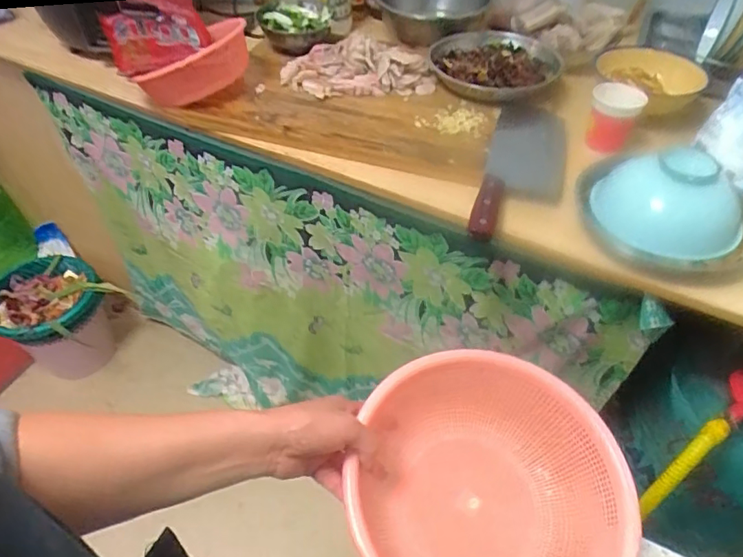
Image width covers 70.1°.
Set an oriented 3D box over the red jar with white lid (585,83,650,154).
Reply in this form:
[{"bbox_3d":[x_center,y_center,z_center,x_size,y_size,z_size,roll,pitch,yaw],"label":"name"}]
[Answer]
[{"bbox_3d":[0.355,-0.235,0.785,0.074,0.087,0.078,0,47,0],"label":"red jar with white lid"}]

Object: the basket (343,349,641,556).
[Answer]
[{"bbox_3d":[0.098,0.195,0.474,0.225,0.099,0.236,0,47,0],"label":"basket"}]

